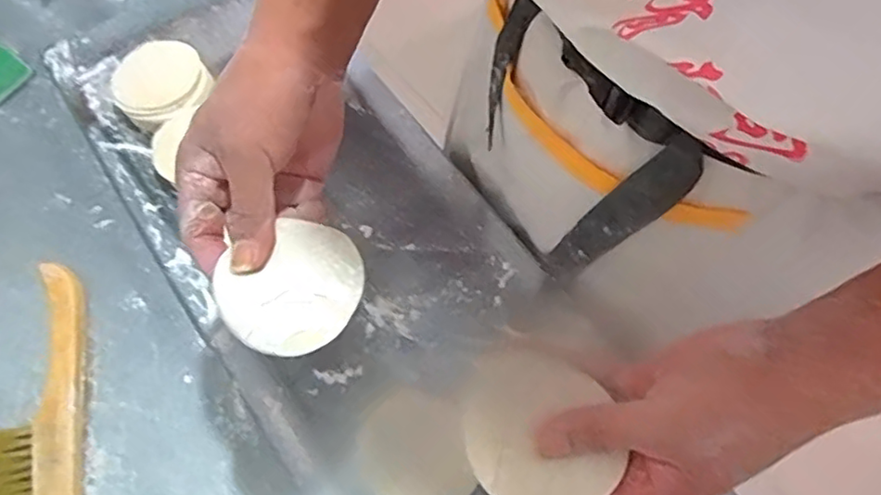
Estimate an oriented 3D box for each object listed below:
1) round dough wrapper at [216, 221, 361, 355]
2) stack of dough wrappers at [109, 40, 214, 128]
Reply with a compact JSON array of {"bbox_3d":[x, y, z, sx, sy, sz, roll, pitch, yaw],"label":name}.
[{"bbox_3d":[-0.083,0.022,0.356,0.079,0.011,0.072,0,66,-1],"label":"round dough wrapper"},{"bbox_3d":[-0.274,-0.160,0.617,0.087,0.033,0.091,-38,72,-16],"label":"stack of dough wrappers"}]

